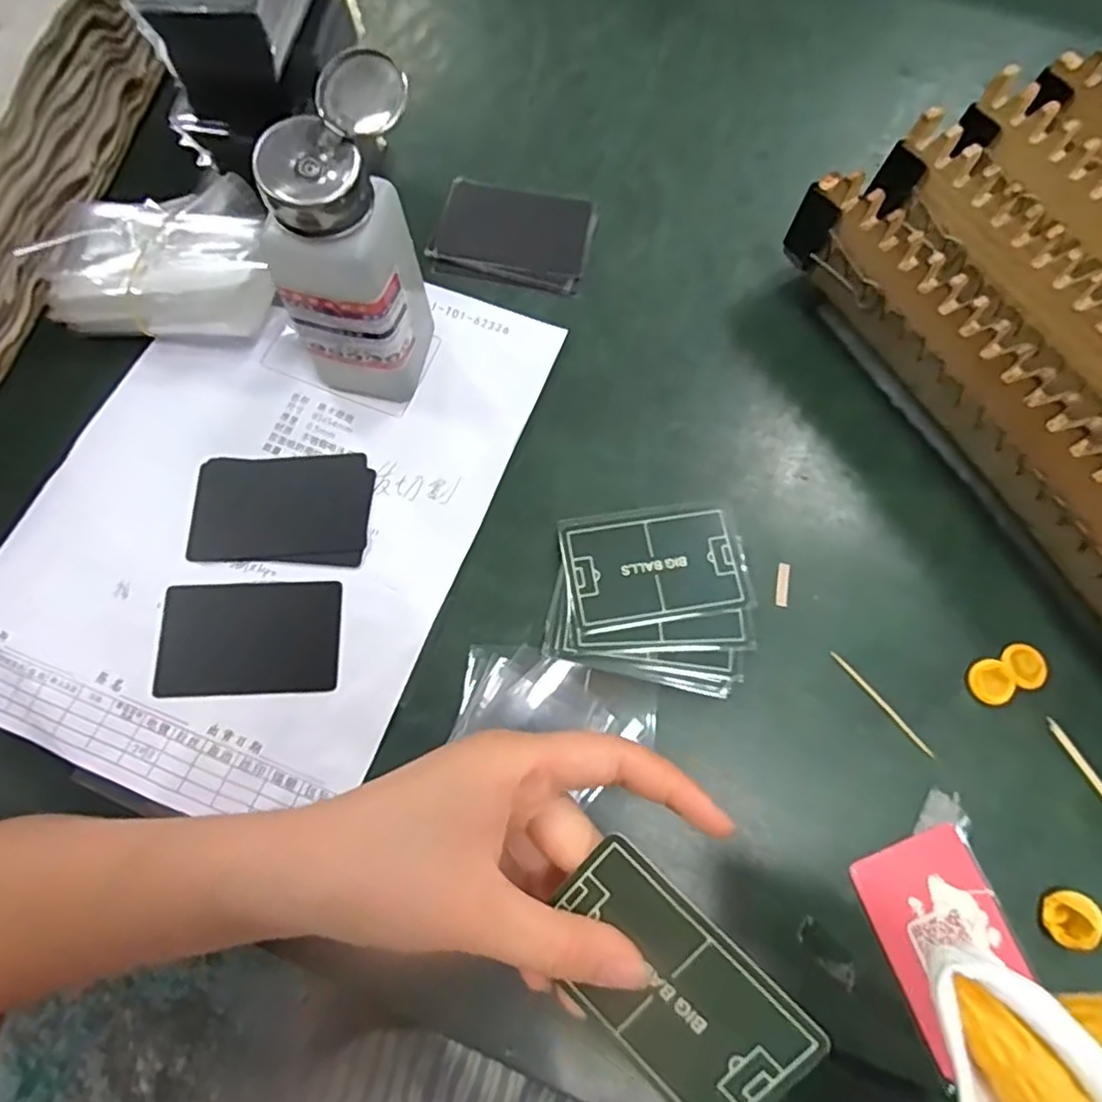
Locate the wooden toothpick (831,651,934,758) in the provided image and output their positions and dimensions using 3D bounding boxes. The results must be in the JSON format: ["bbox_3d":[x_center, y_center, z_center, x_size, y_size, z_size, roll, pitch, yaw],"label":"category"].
[{"bbox_3d":[0.158,0.072,0.314,0.004,0.004,0.062,-38,76,-12],"label":"wooden toothpick"}]

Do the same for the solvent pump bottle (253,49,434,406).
[{"bbox_3d":[-0.087,-0.131,0.299,0.048,0.139,0.068,18,73,5],"label":"solvent pump bottle"}]

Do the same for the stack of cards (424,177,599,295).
[{"bbox_3d":[-0.023,-0.189,0.393,0.093,0.004,0.069,9,72,2],"label":"stack of cards"}]

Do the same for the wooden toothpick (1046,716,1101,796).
[{"bbox_3d":[0.256,0.108,0.307,0.006,0.004,0.066,-27,74,-9],"label":"wooden toothpick"}]

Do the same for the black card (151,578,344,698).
[{"bbox_3d":[-0.143,0.041,0.316,0.082,0.004,0.052,-2,75,-4],"label":"black card"}]

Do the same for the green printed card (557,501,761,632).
[{"bbox_3d":[0.052,0.006,0.325,0.087,0.004,0.057,-8,73,-5],"label":"green printed card"}]

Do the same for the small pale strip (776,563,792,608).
[{"bbox_3d":[0.117,0.017,0.329,0.006,0.004,0.022,11,72,3],"label":"small pale strip"}]

